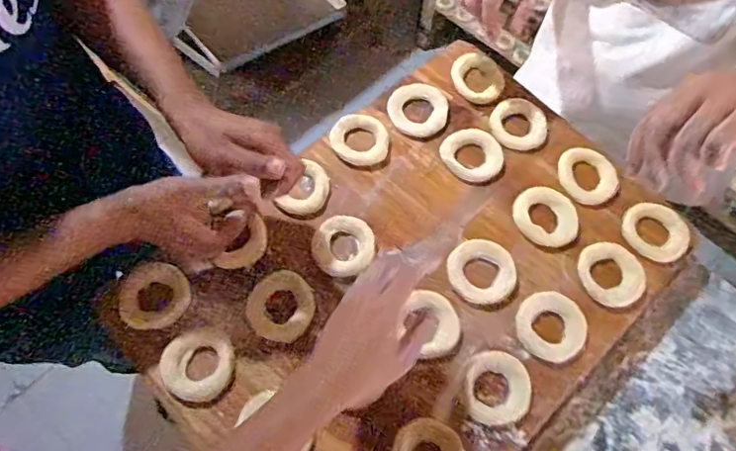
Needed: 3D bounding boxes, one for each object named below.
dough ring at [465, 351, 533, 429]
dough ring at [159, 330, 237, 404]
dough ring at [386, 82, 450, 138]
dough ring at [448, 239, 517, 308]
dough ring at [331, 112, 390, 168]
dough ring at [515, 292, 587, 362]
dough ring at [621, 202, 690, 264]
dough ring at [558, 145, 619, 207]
[{"bbox_3d":[0.139,0.174,0.594,0.074,0.018,0.075,2,62,-3],"label":"dough ring"},{"bbox_3d":[-0.180,0.149,0.587,0.073,0.024,0.070,2,62,-3],"label":"dough ring"},{"bbox_3d":[0.069,-0.159,0.755,0.081,0.014,0.079,2,62,-3],"label":"dough ring"},{"bbox_3d":[0.135,0.054,0.657,0.080,0.012,0.077,2,62,-3],"label":"dough ring"},{"bbox_3d":[-0.010,-0.117,0.733,0.076,0.010,0.081,2,62,-3],"label":"dough ring"},{"bbox_3d":[0.207,0.114,0.624,0.077,0.015,0.072,2,62,-3],"label":"dough ring"},{"bbox_3d":[0.362,0.007,0.693,0.078,0.013,0.075,2,62,-3],"label":"dough ring"},{"bbox_3d":[0.288,-0.065,0.724,0.080,0.012,0.077,2,62,-3],"label":"dough ring"}]

